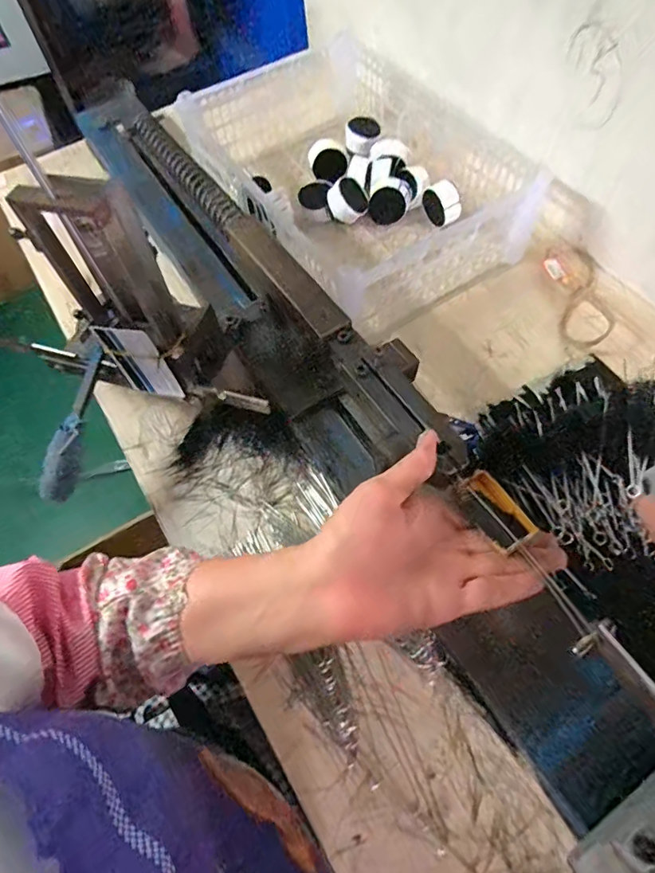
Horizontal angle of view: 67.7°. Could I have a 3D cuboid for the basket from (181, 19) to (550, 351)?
[{"bbox_3d":[0.040,-0.342,0.643,0.305,0.106,0.406,-32,66,-13],"label":"basket"}]

